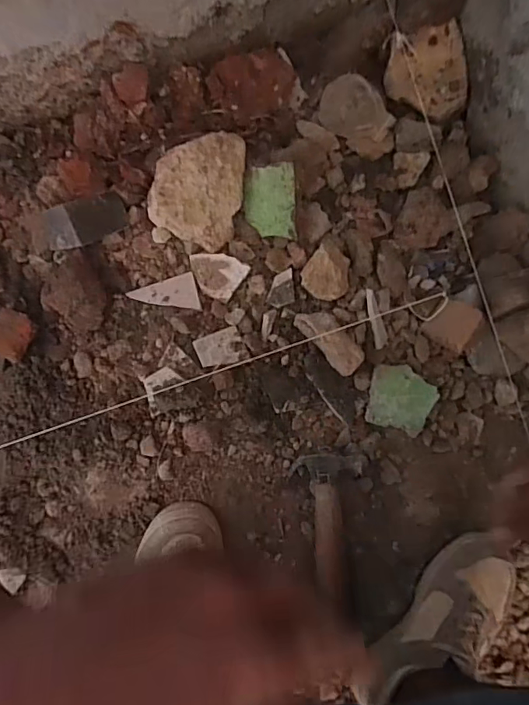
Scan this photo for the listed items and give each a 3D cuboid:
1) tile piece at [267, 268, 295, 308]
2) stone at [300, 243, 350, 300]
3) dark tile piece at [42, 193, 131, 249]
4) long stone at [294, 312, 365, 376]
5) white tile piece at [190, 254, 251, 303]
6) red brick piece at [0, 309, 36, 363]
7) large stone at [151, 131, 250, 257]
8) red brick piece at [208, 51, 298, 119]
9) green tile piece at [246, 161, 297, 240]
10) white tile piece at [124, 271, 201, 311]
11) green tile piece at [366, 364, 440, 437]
[{"bbox_3d":[0.023,-0.078,0.578,0.030,0.006,0.047,17,92,-5],"label":"tile piece"},{"bbox_3d":[0.076,-0.093,0.561,0.053,0.024,0.056,31,90,-5],"label":"stone"},{"bbox_3d":[-0.211,-0.155,0.564,0.086,0.069,0.056,-16,111,-30],"label":"dark tile piece"},{"bbox_3d":[0.080,-0.015,0.572,0.038,0.033,0.094,-43,95,-1],"label":"long stone"},{"bbox_3d":[-0.059,-0.096,0.569,0.063,0.006,0.054,34,90,-5],"label":"white tile piece"},{"bbox_3d":[-0.295,-0.021,0.555,0.041,0.027,0.054,23,91,-5],"label":"red brick piece"},{"bbox_3d":[-0.074,-0.189,0.542,0.097,0.042,0.122,16,92,-5],"label":"large stone"},{"bbox_3d":[-0.014,-0.301,0.555,0.099,0.059,0.069,-7,94,-4],"label":"red brick piece"},{"bbox_3d":[0.007,-0.174,0.549,0.067,0.004,0.079,12,119,30],"label":"green tile piece"},{"bbox_3d":[-0.120,-0.073,0.571,0.086,0.007,0.041,-1,93,9],"label":"white tile piece"},{"bbox_3d":[0.170,0.058,0.594,0.085,0.024,0.076,18,91,-5],"label":"green tile piece"}]

